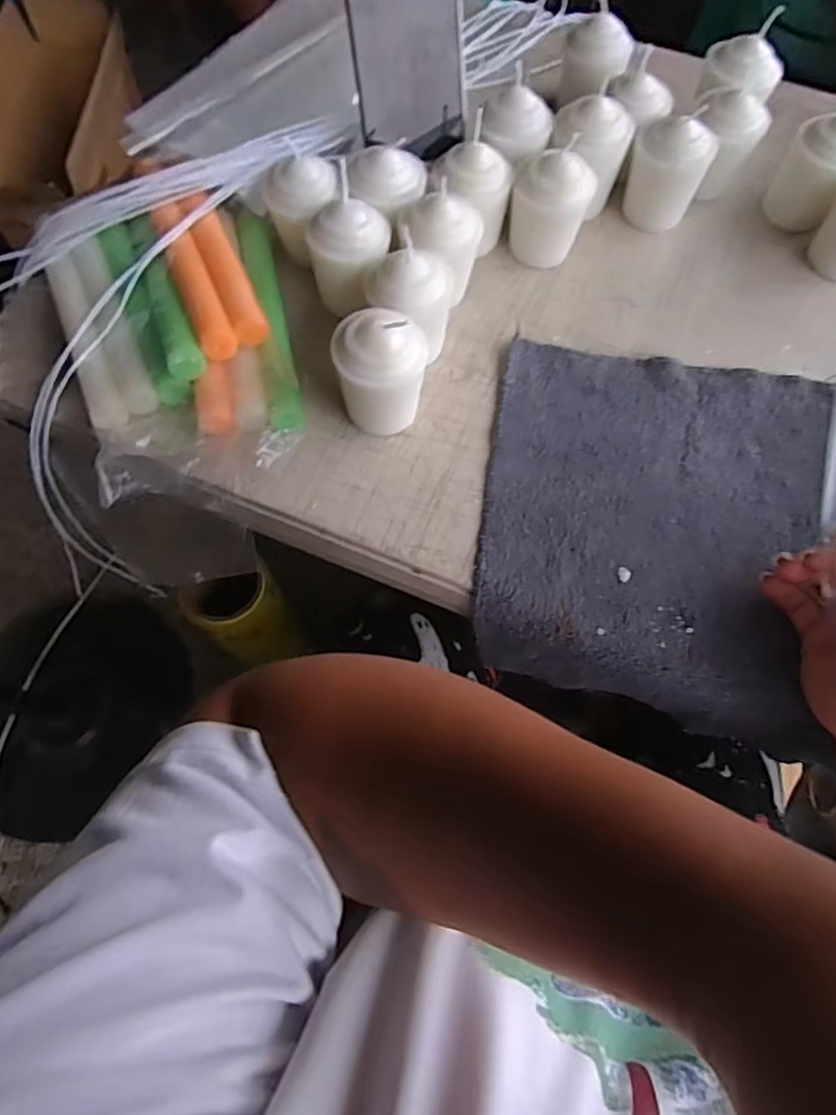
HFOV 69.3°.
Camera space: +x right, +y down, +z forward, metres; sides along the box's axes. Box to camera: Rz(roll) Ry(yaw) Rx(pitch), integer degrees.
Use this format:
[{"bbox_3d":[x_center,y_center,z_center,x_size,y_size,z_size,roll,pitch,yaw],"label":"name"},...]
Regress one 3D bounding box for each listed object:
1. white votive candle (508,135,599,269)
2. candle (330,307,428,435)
[{"bbox_3d":[0.096,-0.259,0.446,0.049,0.069,0.048,-36,74,-13],"label":"white votive candle"},{"bbox_3d":[-0.025,-0.112,0.384,0.055,0.077,0.048,13,69,4],"label":"candle"}]

